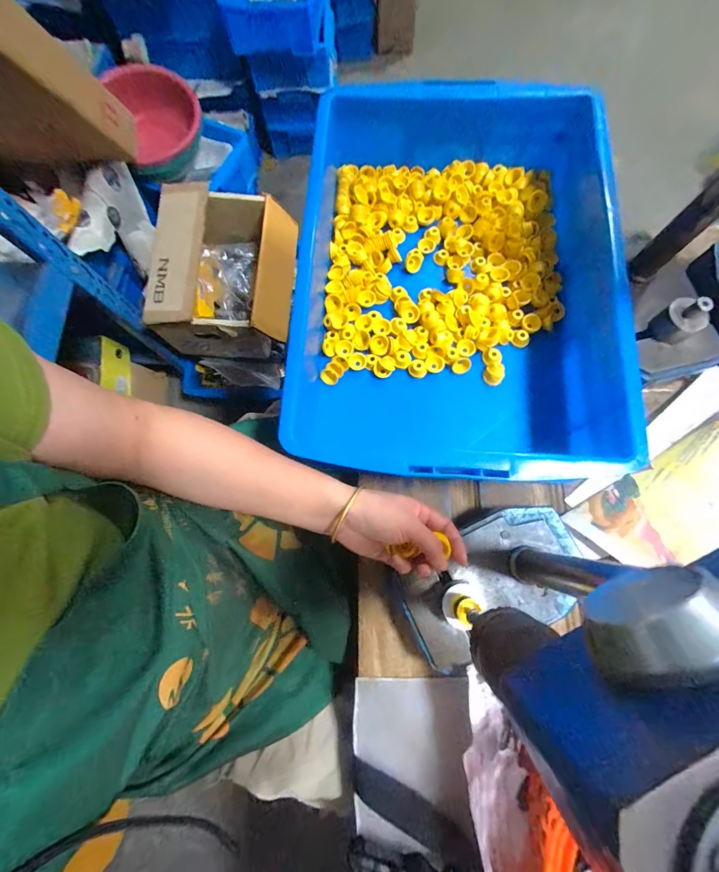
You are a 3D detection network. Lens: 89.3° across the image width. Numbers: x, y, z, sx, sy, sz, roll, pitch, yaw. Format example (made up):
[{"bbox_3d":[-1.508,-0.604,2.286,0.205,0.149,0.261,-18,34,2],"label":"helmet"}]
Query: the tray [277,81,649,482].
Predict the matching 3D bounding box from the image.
[{"bbox_3d":[0.115,-0.215,0.474,0.346,0.115,0.449,3,78,2],"label":"tray"}]

